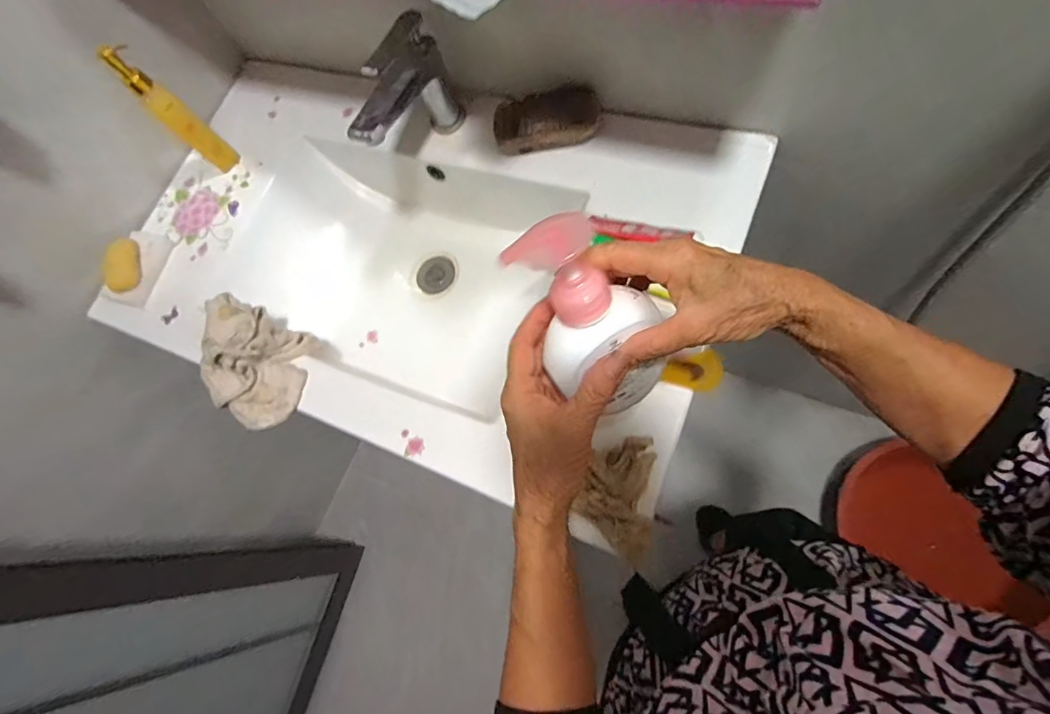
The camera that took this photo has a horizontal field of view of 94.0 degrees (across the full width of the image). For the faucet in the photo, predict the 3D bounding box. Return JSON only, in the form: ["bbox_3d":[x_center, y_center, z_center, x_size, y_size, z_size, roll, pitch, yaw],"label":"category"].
[{"bbox_3d":[-0.144,-0.292,0.574,0.061,0.124,0.152,39,78,10],"label":"faucet"}]

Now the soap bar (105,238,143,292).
[{"bbox_3d":[-0.545,-0.126,0.664,0.040,0.014,0.079,-19,75,-5],"label":"soap bar"}]

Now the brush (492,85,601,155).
[{"bbox_3d":[0.025,-0.277,0.577,0.125,0.046,0.058,-6,74,15],"label":"brush"}]

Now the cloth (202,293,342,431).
[{"bbox_3d":[-0.318,0.009,0.584,0.144,0.077,0.131,25,76,7],"label":"cloth"}]

